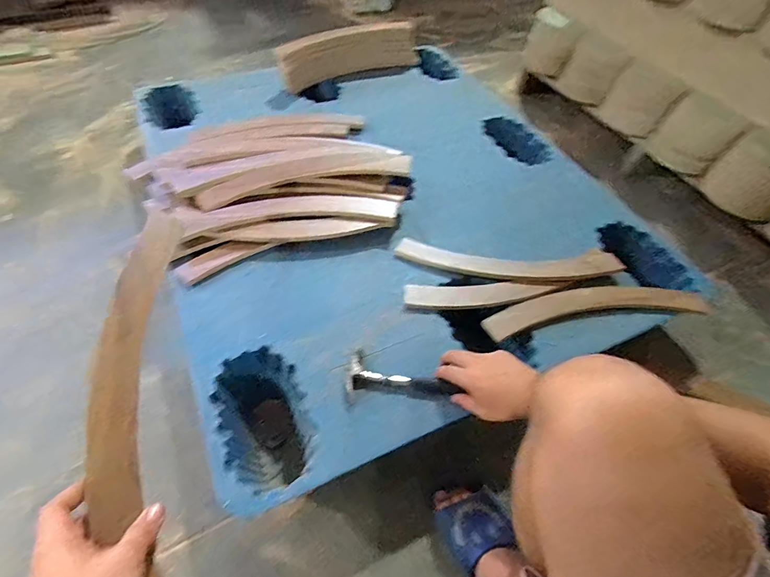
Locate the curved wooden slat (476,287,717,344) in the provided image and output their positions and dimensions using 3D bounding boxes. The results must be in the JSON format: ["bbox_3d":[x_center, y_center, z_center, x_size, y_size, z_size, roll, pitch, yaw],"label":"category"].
[{"bbox_3d":[0.402,0.033,0.795,0.445,0.029,0.082,-7,37,-7],"label":"curved wooden slat"}]

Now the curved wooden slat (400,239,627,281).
[{"bbox_3d":[0.249,-0.053,0.826,0.441,0.047,0.086,8,53,1],"label":"curved wooden slat"}]

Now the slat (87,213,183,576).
[{"bbox_3d":[-0.261,0.105,0.428,0.071,0.012,0.422,6,64,-36],"label":"slat"}]

